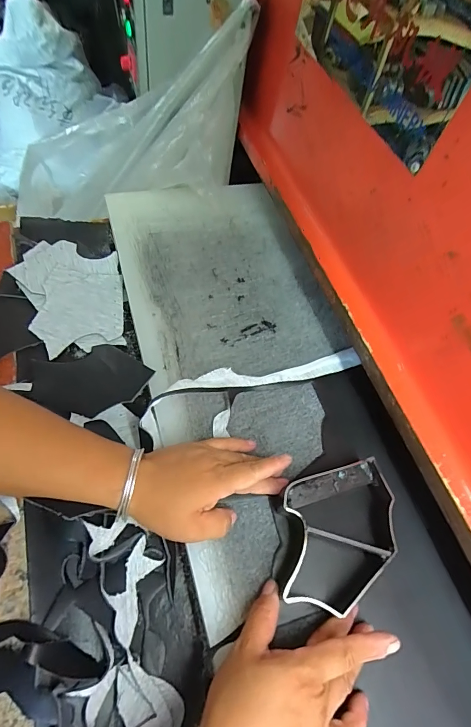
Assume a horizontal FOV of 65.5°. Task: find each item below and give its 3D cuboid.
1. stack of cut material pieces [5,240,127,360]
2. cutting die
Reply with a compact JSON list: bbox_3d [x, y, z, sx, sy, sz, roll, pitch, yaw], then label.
[{"bbox_3d":[-0.213,-0.094,0.481,0.127,0.034,0.171,-12,62,-17],"label":"stack of cut material pieces"},{"bbox_3d":[0.094,0.154,0.344,0.106,0.027,0.126,4,61,-2],"label":"cutting die"}]

